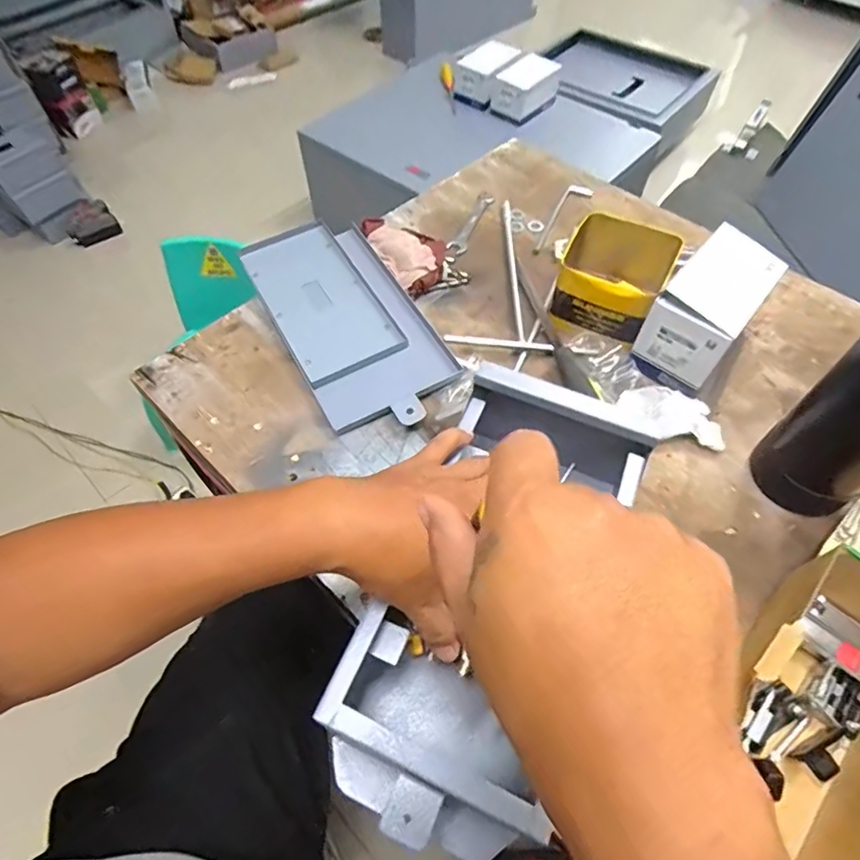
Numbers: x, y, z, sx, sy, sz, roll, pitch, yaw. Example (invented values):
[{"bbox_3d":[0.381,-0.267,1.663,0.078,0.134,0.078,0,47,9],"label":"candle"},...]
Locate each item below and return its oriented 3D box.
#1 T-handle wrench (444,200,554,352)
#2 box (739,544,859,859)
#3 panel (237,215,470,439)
[{"bbox_3d":[0.080,-0.208,0.696,0.121,0.028,0.274,-1,54,1],"label":"T-handle wrench"},{"bbox_3d":[0.278,0.201,0.386,0.100,0.089,0.227,37,63,25],"label":"box"},{"bbox_3d":[-0.102,-0.144,0.634,0.157,0.035,0.318,-26,57,-16],"label":"panel"}]

